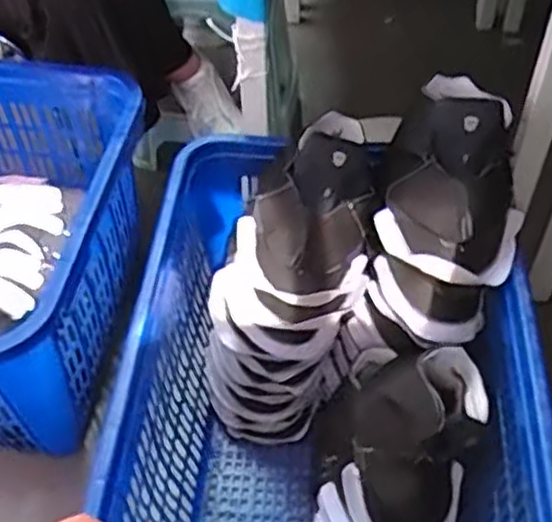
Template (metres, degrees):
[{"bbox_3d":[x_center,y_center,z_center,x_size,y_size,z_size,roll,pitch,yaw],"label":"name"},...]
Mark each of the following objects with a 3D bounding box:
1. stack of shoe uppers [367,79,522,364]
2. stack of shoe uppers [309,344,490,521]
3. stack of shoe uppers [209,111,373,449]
[{"bbox_3d":[0.237,-0.046,1.024,0.192,0.397,0.142,10,17,8],"label":"stack of shoe uppers"},{"bbox_3d":[0.162,0.293,1.036,0.209,0.302,0.291,7,51,8],"label":"stack of shoe uppers"},{"bbox_3d":[0.015,0.050,1.149,0.218,0.538,0.202,24,32,19],"label":"stack of shoe uppers"}]

